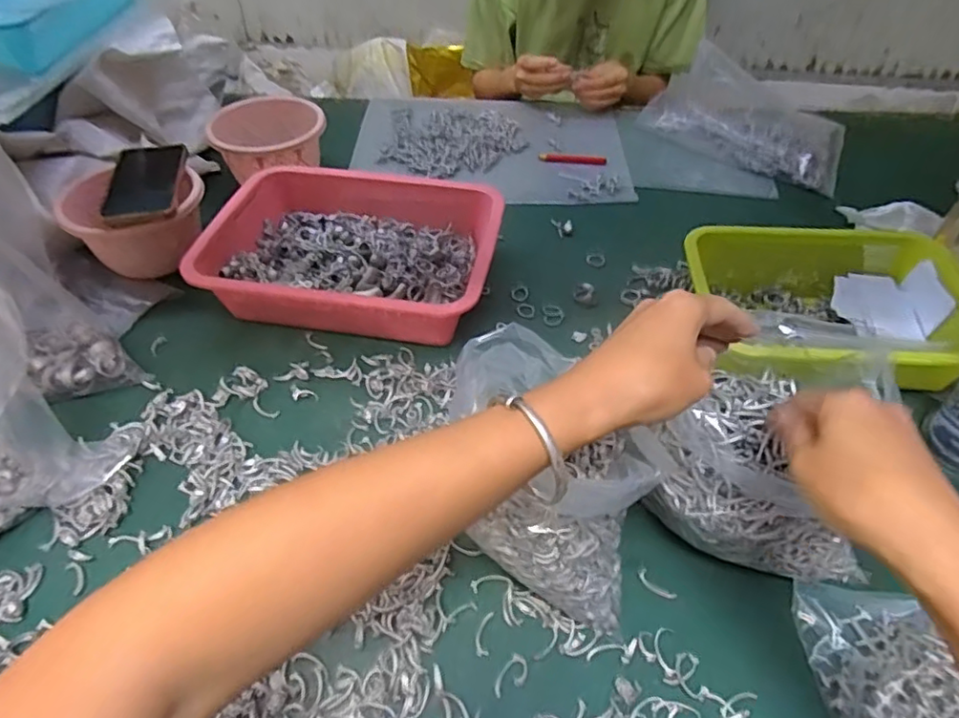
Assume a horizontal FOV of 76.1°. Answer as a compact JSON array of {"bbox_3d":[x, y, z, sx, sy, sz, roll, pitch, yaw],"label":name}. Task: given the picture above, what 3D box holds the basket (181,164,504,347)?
[{"bbox_3d":[-0.130,-0.133,0.686,0.295,0.073,0.247,6,47,6],"label":"basket"}]

